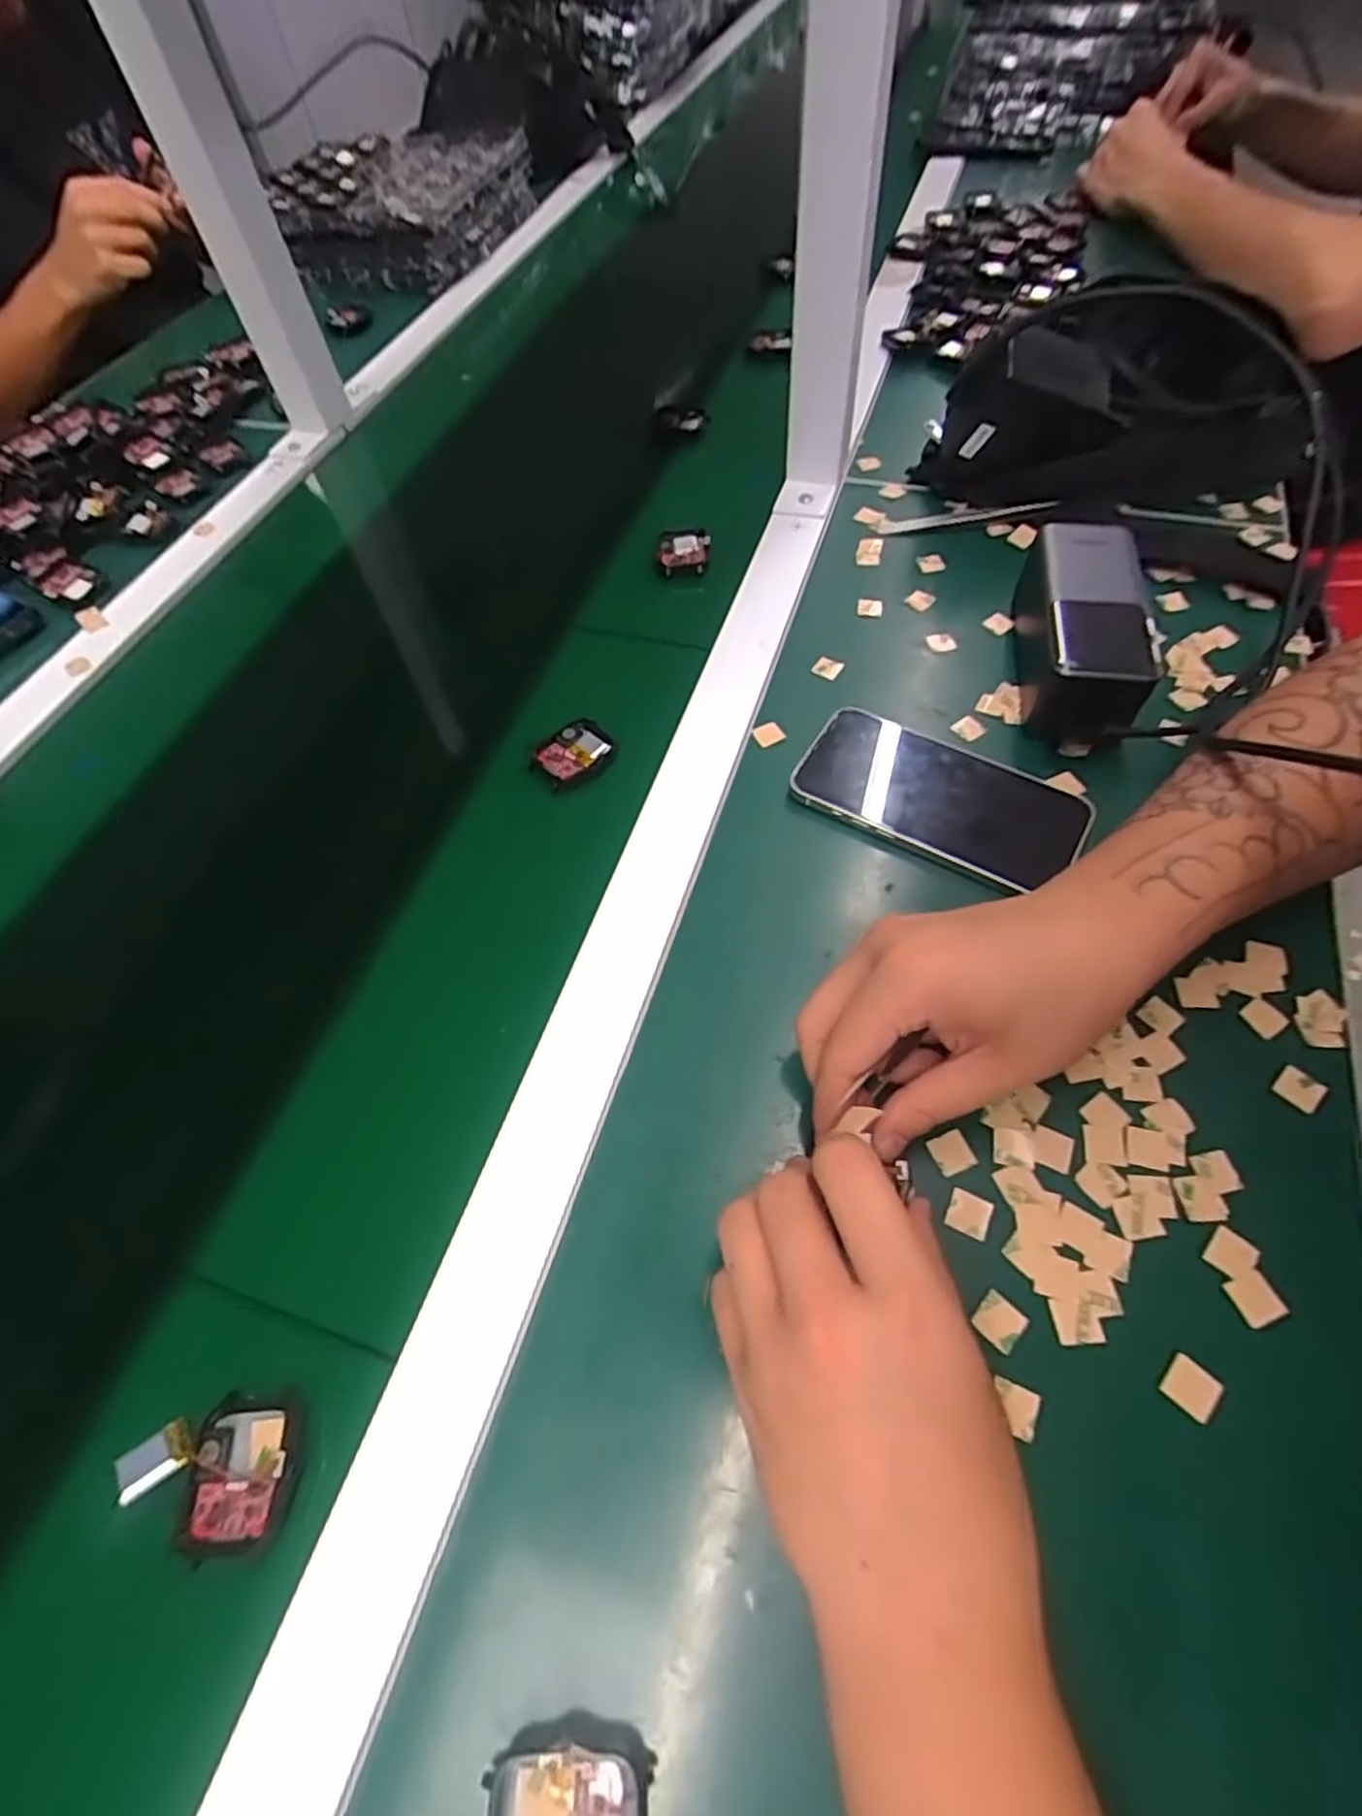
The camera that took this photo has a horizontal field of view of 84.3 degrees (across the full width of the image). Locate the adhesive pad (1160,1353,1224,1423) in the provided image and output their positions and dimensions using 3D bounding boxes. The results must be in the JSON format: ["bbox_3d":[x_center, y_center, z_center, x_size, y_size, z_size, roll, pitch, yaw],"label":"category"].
[{"bbox_3d":[0.179,0.167,0.263,0.016,0.004,0.016,38,67,24],"label":"adhesive pad"}]

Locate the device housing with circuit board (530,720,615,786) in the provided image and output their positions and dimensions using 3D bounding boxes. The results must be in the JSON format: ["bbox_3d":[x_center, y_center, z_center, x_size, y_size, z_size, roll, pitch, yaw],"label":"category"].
[{"bbox_3d":[-0.062,-0.090,0.437,0.035,0.010,0.041,38,66,24],"label":"device housing with circuit board"}]

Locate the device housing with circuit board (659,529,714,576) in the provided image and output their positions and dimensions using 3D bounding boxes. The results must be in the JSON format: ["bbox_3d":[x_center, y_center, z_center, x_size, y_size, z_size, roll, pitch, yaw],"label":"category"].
[{"bbox_3d":[0.003,-0.252,0.533,0.037,0.010,0.042,-4,57,0],"label":"device housing with circuit board"}]

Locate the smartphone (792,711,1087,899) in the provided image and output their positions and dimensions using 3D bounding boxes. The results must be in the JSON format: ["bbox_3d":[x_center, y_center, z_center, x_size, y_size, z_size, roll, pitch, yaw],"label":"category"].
[{"bbox_3d":[0.137,-0.061,0.398,0.144,0.010,0.074,26,62,18],"label":"smartphone"}]

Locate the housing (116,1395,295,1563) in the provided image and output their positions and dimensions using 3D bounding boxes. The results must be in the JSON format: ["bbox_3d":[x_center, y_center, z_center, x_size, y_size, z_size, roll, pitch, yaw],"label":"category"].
[{"bbox_3d":[-0.161,0.197,0.260,0.055,0.021,0.044,-8,57,-2],"label":"housing"}]

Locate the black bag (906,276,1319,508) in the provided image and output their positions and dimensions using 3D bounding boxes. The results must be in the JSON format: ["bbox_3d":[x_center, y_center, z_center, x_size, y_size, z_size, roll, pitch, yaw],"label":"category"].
[{"bbox_3d":[0.301,-0.355,0.511,0.244,0.083,0.116,-10,57,-3],"label":"black bag"}]

